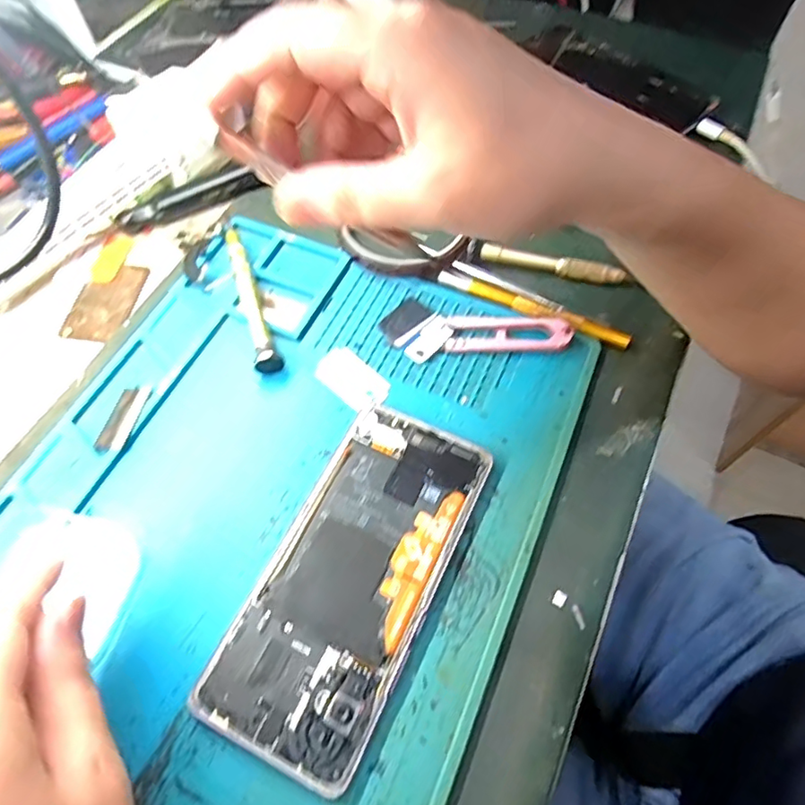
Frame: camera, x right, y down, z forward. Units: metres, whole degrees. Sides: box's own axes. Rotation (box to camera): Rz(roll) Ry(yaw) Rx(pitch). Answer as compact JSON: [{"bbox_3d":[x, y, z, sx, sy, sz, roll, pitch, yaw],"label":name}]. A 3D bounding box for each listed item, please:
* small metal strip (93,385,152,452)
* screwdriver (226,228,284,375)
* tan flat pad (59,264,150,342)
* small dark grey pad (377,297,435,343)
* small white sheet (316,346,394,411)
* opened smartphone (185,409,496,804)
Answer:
[{"bbox_3d":[-0.148,0.008,0.298,0.015,0.004,0.041,9,61,5],"label":"small metal strip"},{"bbox_3d":[-0.089,-0.063,0.329,0.012,0.015,0.106,-17,62,-9],"label":"screwdriver"},{"bbox_3d":[-0.182,-0.062,0.344,0.038,0.004,0.056,8,61,5],"label":"tan flat pad"},{"bbox_3d":[0.002,-0.048,0.325,0.030,0.004,0.019,-40,68,-19],"label":"small dark grey pad"},{"bbox_3d":[-0.028,-0.014,0.309,0.043,0.004,0.026,40,68,20],"label":"small white sheet"},{"bbox_3d":[-0.021,0.075,0.255,0.072,0.007,0.157,23,64,13],"label":"opened smartphone"}]

